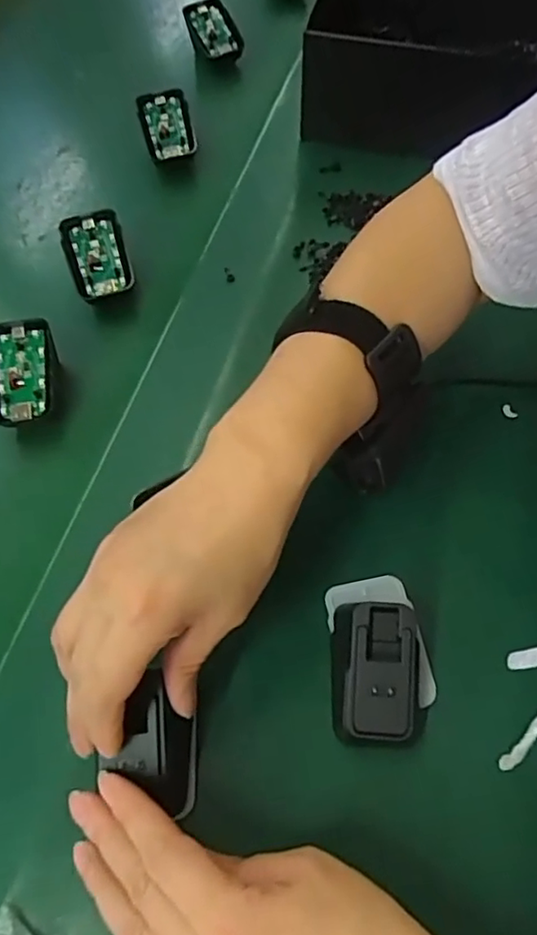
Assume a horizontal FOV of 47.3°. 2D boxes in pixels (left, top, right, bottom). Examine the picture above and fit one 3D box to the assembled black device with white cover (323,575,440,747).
[{"bbox_3d":[0.057,0.090,0.304,0.053,0.037,0.088,-2,58,1],"label":"assembled black device with white cover"}]

